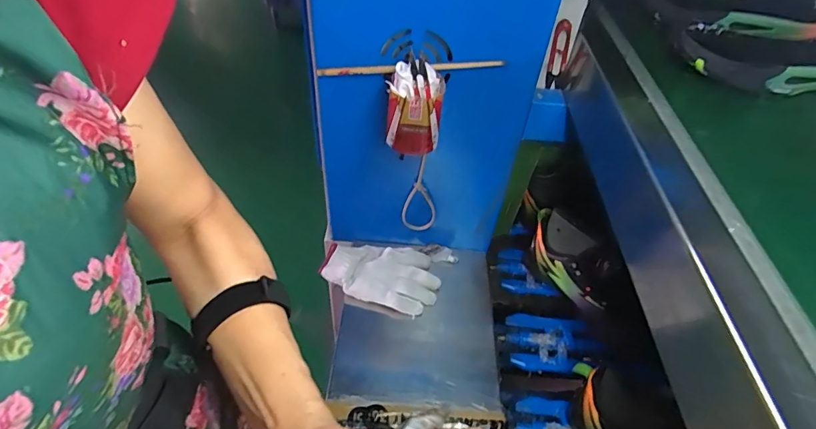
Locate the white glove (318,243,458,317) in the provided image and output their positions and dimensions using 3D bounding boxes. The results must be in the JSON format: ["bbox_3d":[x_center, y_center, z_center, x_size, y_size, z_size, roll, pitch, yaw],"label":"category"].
[{"bbox_3d":[-0.030,0.080,0.747,0.191,0.043,0.141,15,46,9],"label":"white glove"}]

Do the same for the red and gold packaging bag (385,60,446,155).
[{"bbox_3d":[0.008,-0.132,0.556,0.064,0.102,0.056,4,45,-2],"label":"red and gold packaging bag"}]

